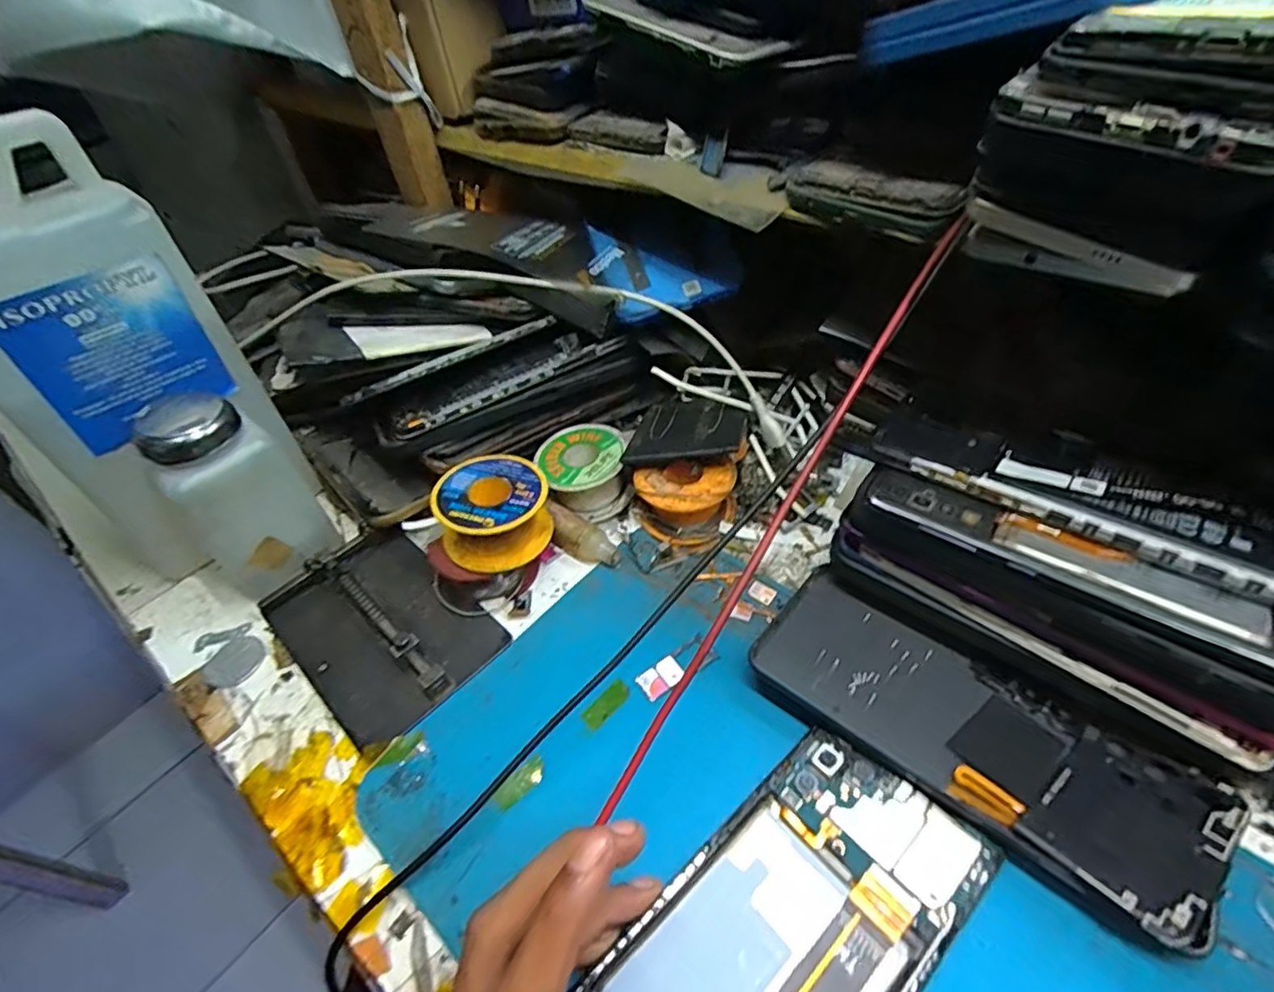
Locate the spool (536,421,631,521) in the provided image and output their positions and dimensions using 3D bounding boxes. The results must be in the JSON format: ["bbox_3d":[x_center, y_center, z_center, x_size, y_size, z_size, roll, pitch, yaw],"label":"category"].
[{"bbox_3d":[-0.030,-0.017,0.351,0.047,0.025,0.053,-8,46,-1],"label":"spool"}]

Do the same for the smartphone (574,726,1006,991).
[{"bbox_3d":[0.045,0.145,0.195,0.147,0.005,0.070,-34,52,-25],"label":"smartphone"}]

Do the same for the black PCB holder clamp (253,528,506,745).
[{"bbox_3d":[-0.128,0.062,0.301,0.115,0.013,0.078,32,58,31],"label":"black PCB holder clamp"}]

